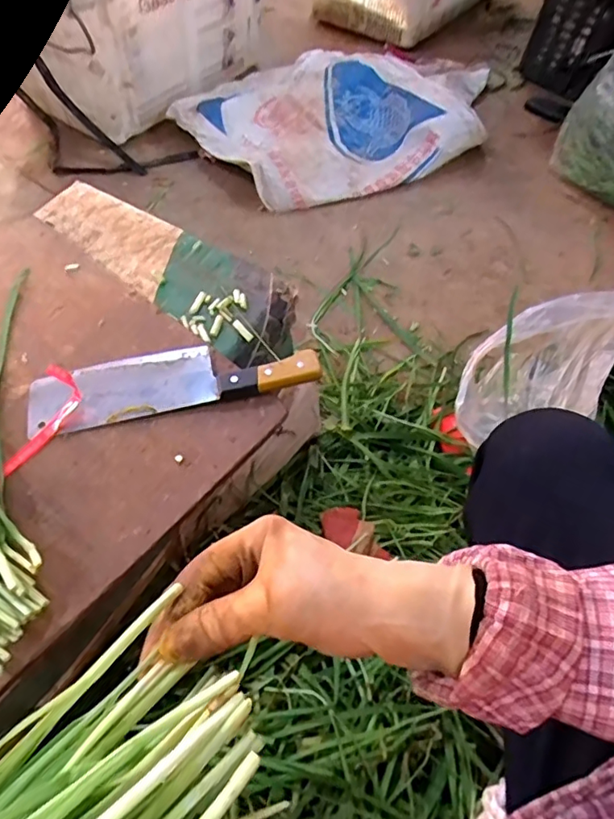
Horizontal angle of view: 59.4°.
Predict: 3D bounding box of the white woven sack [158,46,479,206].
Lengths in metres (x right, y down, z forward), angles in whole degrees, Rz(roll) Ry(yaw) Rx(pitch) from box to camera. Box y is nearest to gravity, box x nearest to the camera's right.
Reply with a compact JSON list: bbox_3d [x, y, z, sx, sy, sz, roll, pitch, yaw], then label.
[{"bbox_3d":[0.113,-0.759,1.361,0.838,0.156,0.498,-16,60,-12],"label":"white woven sack"}]

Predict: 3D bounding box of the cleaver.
[{"bbox_3d":[-0.127,-0.033,0.508,0.267,0.027,0.072,-10,58,-9],"label":"cleaver"}]

